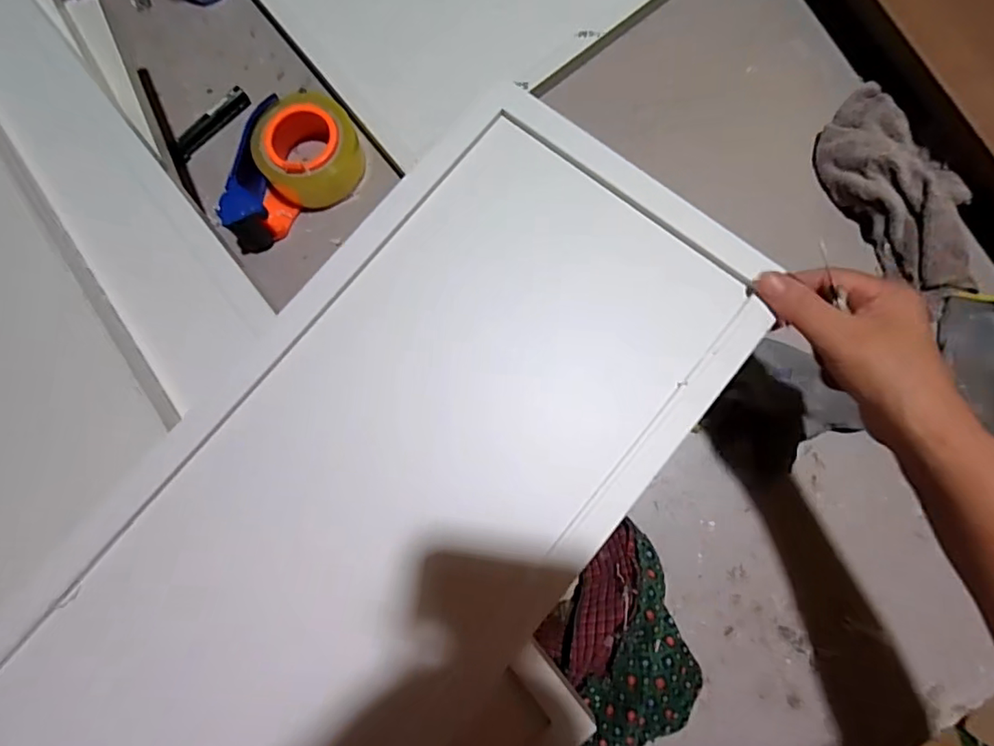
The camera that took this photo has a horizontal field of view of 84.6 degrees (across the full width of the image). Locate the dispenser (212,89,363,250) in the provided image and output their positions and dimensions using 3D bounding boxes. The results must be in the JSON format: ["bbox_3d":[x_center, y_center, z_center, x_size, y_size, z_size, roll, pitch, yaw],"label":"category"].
[{"bbox_3d":[-0.209,-0.204,0.560,0.105,0.057,0.171,24,83,8],"label":"dispenser"}]

